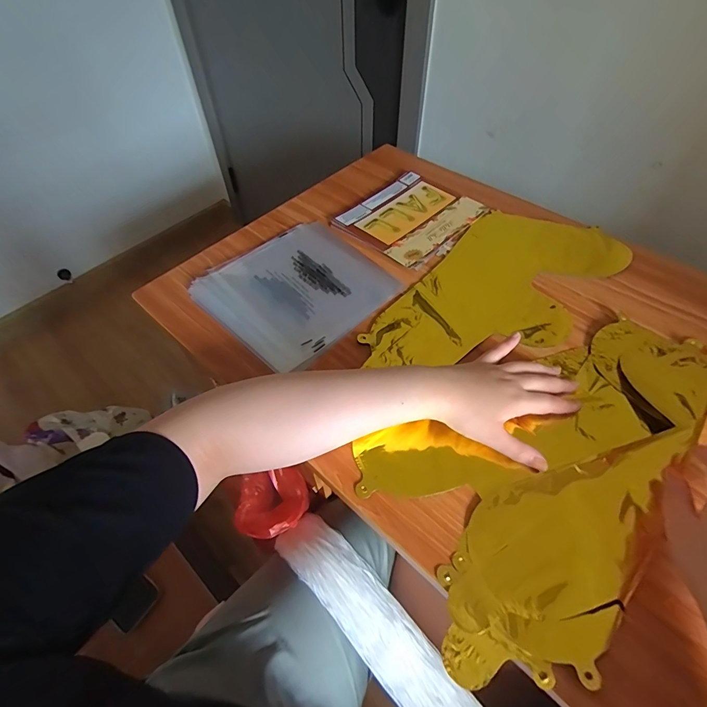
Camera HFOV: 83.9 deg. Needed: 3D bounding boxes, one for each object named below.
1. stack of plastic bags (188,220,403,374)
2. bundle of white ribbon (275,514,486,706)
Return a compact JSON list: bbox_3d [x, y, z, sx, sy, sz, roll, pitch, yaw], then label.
[{"bbox_3d":[-0.078,-0.094,0.542,0.216,0.009,0.220,37,64,25],"label":"stack of plastic bags"},{"bbox_3d":[0.094,0.400,0.461,0.078,0.064,0.525,-38,61,-24],"label":"bundle of white ribbon"}]

